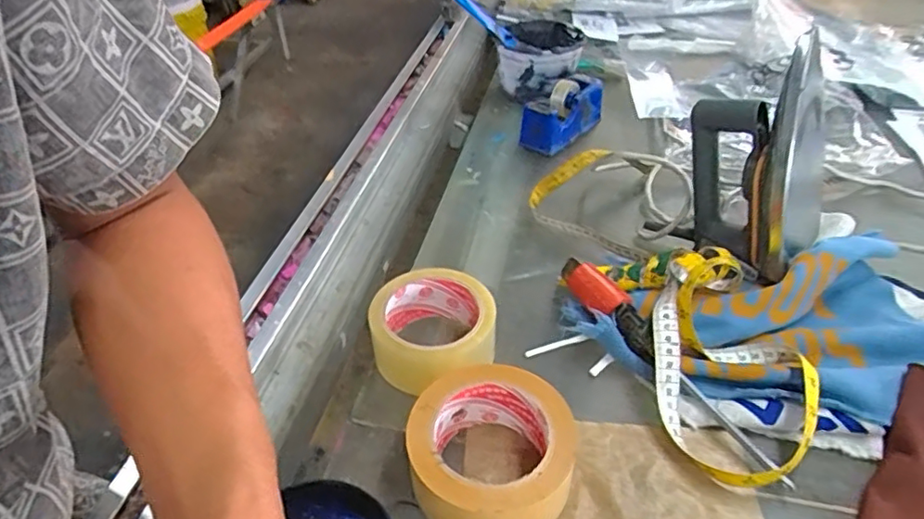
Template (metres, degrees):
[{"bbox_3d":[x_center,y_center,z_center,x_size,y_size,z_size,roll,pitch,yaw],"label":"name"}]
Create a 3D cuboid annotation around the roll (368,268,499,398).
[{"bbox_3d":[-0.022,0.059,0.500,0.100,0.055,0.091,-1,40,1],"label":"roll"}]

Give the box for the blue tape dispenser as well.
[{"bbox_3d":[0.134,-0.191,0.784,0.130,0.058,0.054,-33,50,-32],"label":"blue tape dispenser"}]

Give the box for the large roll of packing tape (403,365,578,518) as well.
[{"bbox_3d":[0.020,0.134,0.416,0.110,0.053,0.111,-1,40,1],"label":"large roll of packing tape"}]

